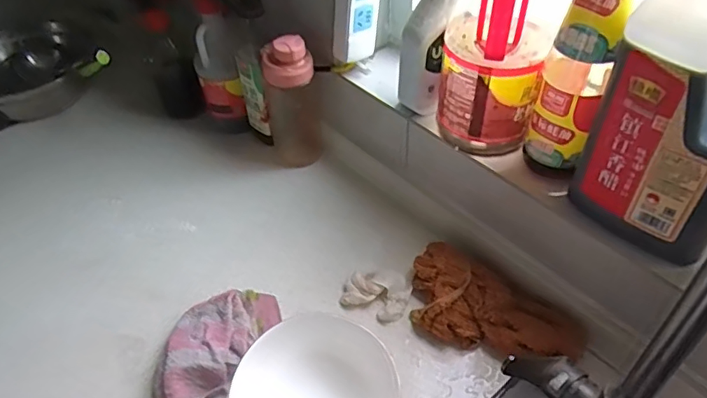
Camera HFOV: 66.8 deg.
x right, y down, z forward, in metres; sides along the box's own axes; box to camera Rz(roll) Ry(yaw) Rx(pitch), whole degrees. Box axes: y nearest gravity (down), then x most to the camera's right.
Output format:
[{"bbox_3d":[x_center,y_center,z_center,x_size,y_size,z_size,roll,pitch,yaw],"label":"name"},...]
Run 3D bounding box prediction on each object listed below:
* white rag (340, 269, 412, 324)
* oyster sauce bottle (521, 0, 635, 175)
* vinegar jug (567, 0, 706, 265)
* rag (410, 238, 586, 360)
[{"bbox_3d":[0.030,0.113,0.654,0.075,0.024,0.060,19,49,19],"label":"white rag"},{"bbox_3d":[0.215,-0.136,0.515,0.056,0.260,0.065,14,48,15],"label":"oyster sauce bottle"},{"bbox_3d":[0.277,-0.059,0.457,0.134,0.257,0.080,28,53,26],"label":"vinegar jug"},{"bbox_3d":[0.151,0.134,0.615,0.207,0.049,0.110,30,54,27],"label":"rag"}]

